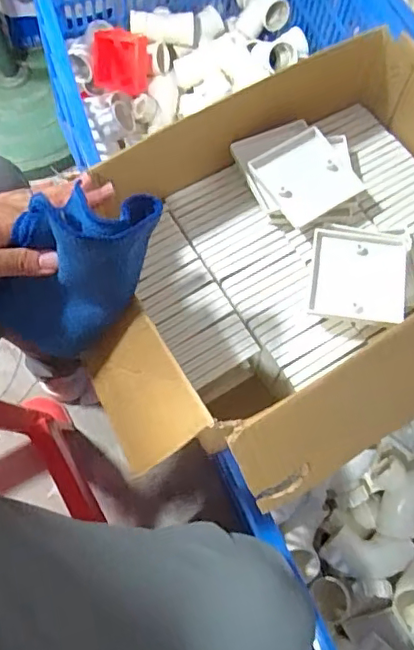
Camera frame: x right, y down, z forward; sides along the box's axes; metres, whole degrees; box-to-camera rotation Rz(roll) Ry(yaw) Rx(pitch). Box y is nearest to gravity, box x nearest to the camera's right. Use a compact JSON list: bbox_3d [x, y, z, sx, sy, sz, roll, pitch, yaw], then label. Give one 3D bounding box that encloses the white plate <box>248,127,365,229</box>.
[{"bbox_3d":[0.099,-0.148,0.558,0.084,0.018,0.084,-33,73,-12],"label":"white plate"}]

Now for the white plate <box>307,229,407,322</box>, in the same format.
[{"bbox_3d":[0.140,-0.048,0.517,0.083,0.011,0.090,8,70,3],"label":"white plate"}]

